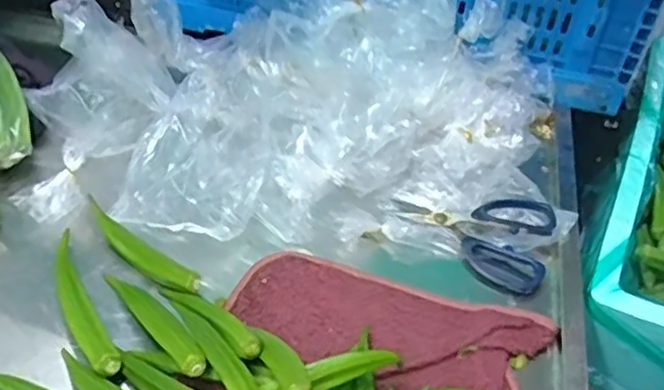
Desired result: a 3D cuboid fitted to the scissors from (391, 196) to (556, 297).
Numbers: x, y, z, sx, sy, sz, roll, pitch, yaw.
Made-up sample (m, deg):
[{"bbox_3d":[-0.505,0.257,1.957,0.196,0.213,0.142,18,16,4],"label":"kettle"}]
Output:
[{"bbox_3d":[0.134,0.036,0.670,0.150,0.016,0.106,16,60,13],"label":"scissors"}]

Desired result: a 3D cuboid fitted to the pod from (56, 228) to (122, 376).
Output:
[{"bbox_3d":[-0.211,0.091,0.573,0.026,0.026,0.157,-20,49,-25],"label":"pod"}]

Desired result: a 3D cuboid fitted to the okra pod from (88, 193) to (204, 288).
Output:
[{"bbox_3d":[-0.175,0.051,0.619,0.143,0.025,0.024,28,47,22],"label":"okra pod"}]

